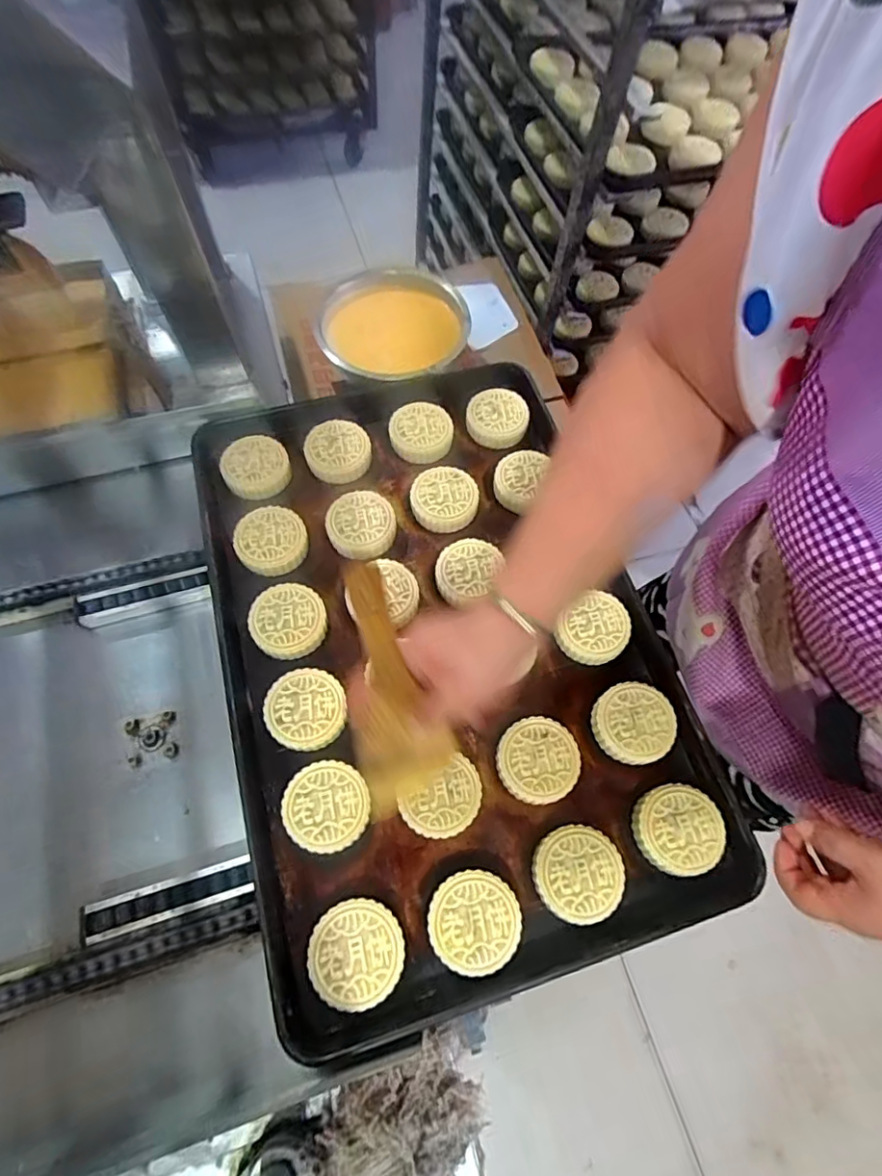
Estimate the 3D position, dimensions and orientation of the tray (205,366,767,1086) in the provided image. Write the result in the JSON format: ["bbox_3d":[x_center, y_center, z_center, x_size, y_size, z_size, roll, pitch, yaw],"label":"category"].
[{"bbox_3d":[-0.007,0.042,0.540,0.395,0.041,0.583,-15,68,-8],"label":"tray"}]

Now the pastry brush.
[{"bbox_3d":[-0.031,0.082,0.408,0.078,0.236,0.023,-16,37,-13],"label":"pastry brush"}]

